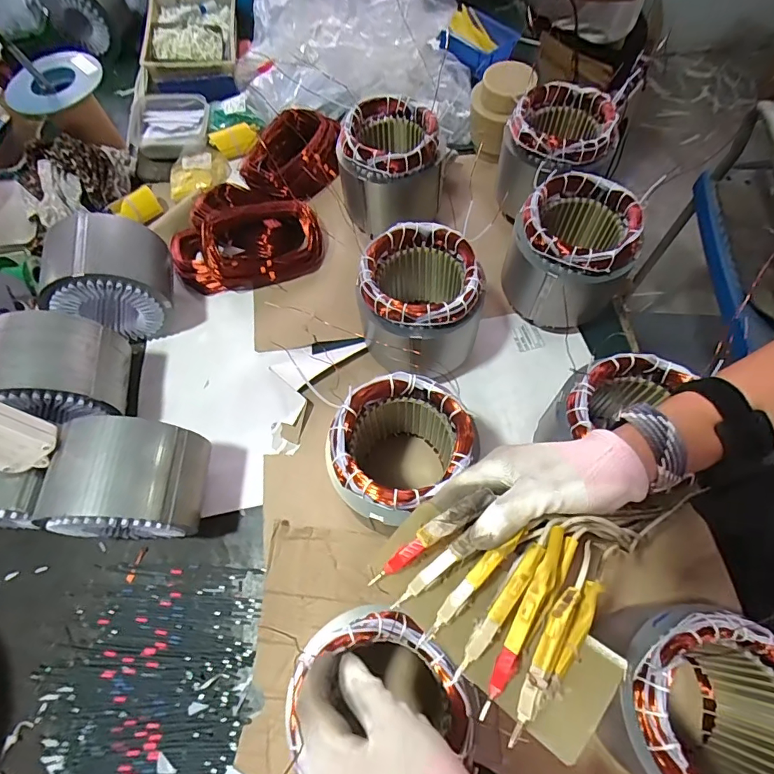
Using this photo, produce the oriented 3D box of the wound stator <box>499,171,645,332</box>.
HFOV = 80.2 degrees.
[{"bbox_3d":[0.243,-0.169,0.628,0.131,0.173,0.141,0,65,1],"label":"wound stator"}]

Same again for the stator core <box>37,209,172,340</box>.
[{"bbox_3d":[-0.400,-0.156,0.652,0.154,0.149,0.143,-16,66,-6],"label":"stator core"}]

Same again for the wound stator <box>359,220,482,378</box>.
[{"bbox_3d":[0.041,-0.100,0.602,0.143,0.169,0.136,0,65,1],"label":"wound stator"}]

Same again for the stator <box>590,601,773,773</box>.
[{"bbox_3d":[0.270,0.277,0.412,0.141,0.169,0.144,11,66,6],"label":"stator"}]

